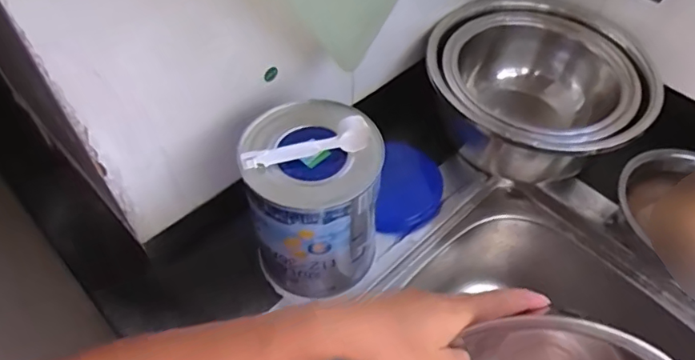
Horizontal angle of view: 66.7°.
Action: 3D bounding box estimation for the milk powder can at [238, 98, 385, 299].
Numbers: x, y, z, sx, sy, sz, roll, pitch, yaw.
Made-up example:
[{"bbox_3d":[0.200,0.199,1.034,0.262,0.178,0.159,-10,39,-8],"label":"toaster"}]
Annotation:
[{"bbox_3d":[-0.032,0.012,0.495,0.116,0.145,0.138,-9,54,-8],"label":"milk powder can"}]

